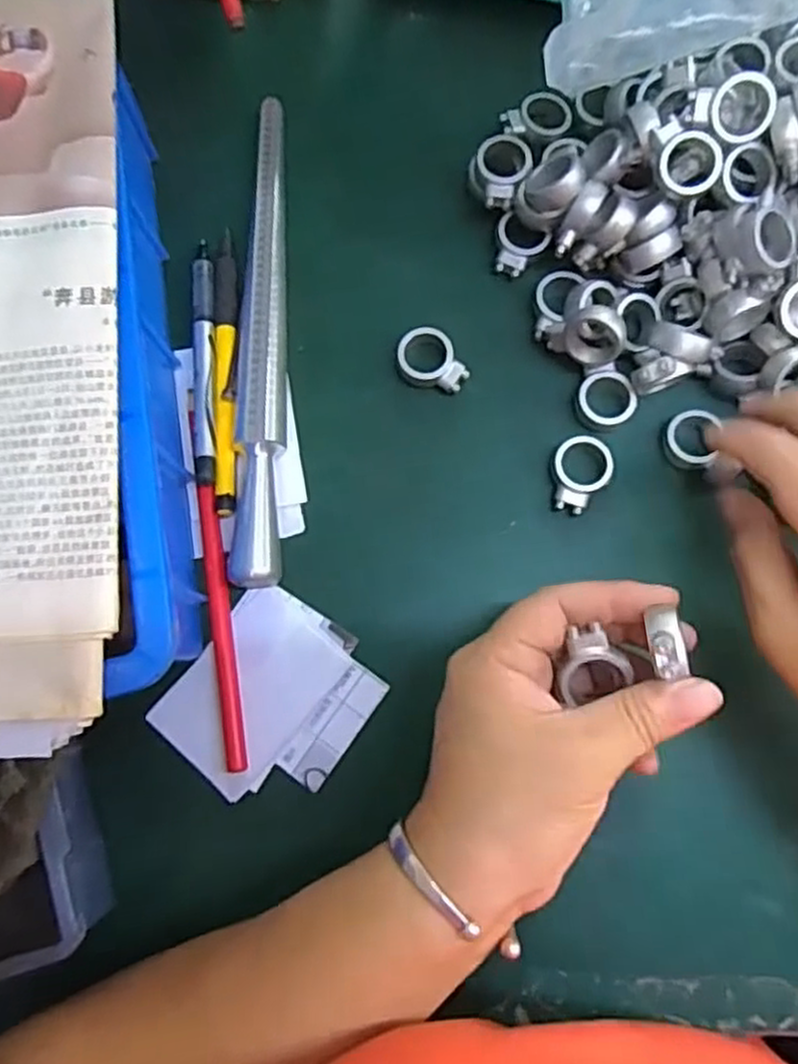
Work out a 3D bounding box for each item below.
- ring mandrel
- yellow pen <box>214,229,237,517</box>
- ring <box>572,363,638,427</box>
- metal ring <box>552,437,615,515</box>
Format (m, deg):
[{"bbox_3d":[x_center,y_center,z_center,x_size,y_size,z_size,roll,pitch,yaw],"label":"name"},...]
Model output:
[{"bbox_3d":[-0.062,-0.092,0.336,0.020,0.021,0.233,-1,79,2],"label":"ring mandrel"},{"bbox_3d":[-0.079,-0.076,0.337,0.010,0.013,0.138,-4,79,2],"label":"yellow pen"},{"bbox_3d":[0.093,-0.062,0.330,0.026,0.005,0.029,-3,79,2],"label":"ring"},{"bbox_3d":[0.080,-0.026,0.326,0.025,0.009,0.034,17,80,5],"label":"metal ring"}]

